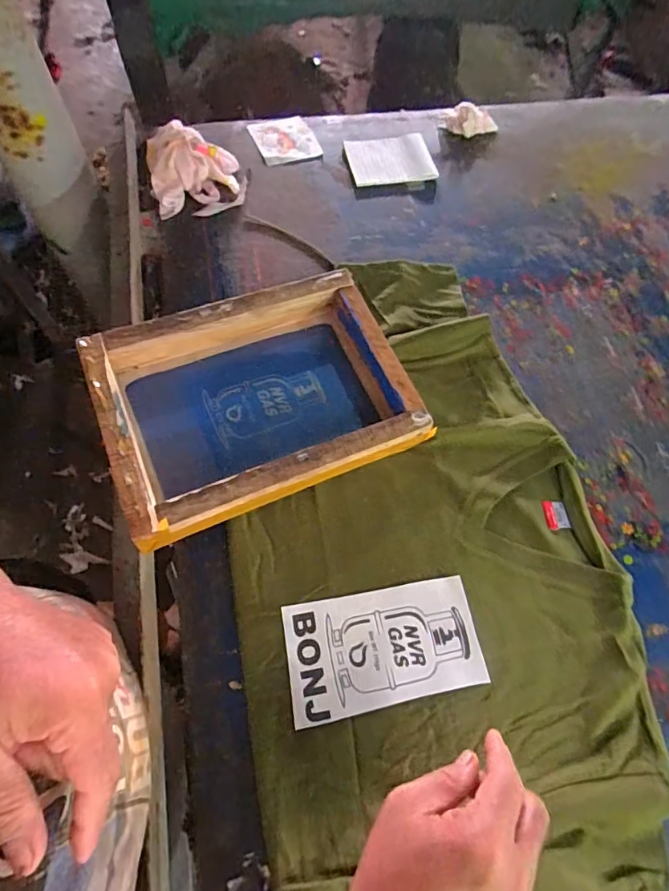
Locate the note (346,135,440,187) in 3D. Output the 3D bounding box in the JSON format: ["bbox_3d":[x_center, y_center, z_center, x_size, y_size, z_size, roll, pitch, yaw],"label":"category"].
[{"bbox_3d":[0.082,-0.438,0.749,0.128,0.021,0.109,-8,65,-7],"label":"note"}]

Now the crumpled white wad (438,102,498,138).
[{"bbox_3d":[0.216,-0.524,0.795,0.092,0.033,0.049,11,64,2],"label":"crumpled white wad"}]

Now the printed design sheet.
[{"bbox_3d":[0.044,0.184,0.451,0.174,0.004,0.099,-9,65,-6],"label":"printed design sheet"}]

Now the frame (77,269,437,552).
[{"bbox_3d":[-0.078,-0.053,0.518,0.303,0.074,0.217,-23,68,-13],"label":"frame"}]

